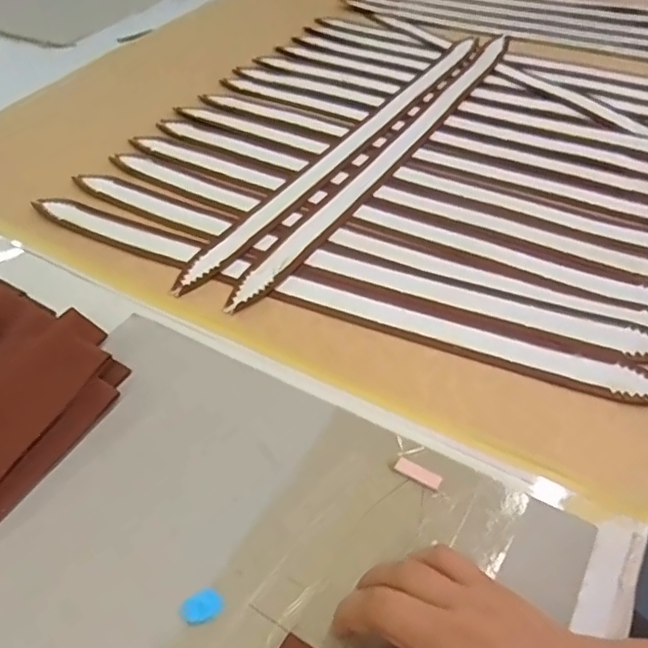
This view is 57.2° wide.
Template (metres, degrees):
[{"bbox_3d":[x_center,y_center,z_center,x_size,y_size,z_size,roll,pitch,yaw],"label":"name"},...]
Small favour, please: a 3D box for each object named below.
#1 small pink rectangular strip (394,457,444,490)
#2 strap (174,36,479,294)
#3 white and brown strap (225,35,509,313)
[{"bbox_3d":[0.060,0.093,0.374,0.030,0.004,0.010,25,54,24],"label":"small pink rectangular strip"},{"bbox_3d":[0.038,-0.207,0.648,0.038,0.007,0.556,24,54,24],"label":"strap"},{"bbox_3d":[0.084,-0.195,0.636,0.034,0.007,0.570,25,54,24],"label":"white and brown strap"}]

